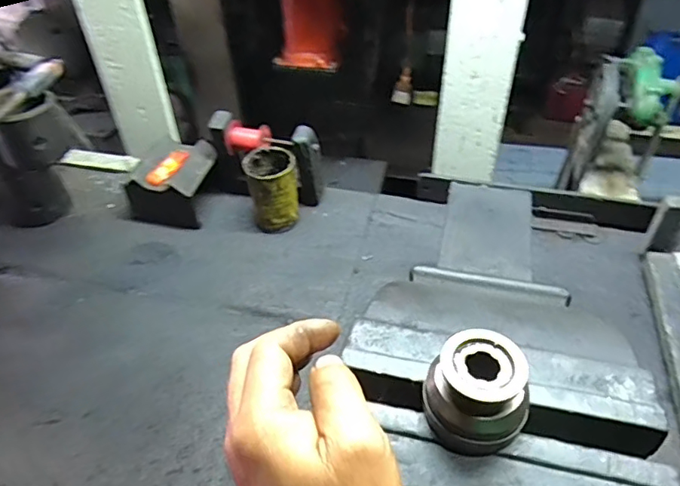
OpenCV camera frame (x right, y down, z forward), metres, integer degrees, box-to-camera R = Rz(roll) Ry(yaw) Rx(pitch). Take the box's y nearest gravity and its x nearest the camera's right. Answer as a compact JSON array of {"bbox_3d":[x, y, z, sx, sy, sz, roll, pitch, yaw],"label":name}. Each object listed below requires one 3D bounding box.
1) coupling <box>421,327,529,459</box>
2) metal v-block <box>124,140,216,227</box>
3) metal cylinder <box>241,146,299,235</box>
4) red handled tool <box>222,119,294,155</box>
[{"bbox_3d":[0.076,0.085,0.299,0.051,0.046,0.051,-1,43,1],"label":"coupling"},{"bbox_3d":[-0.272,-0.099,0.863,0.130,0.093,0.113,11,45,13],"label":"metal v-block"},{"bbox_3d":[-0.103,-0.079,0.824,0.077,0.111,0.074,-9,44,-8],"label":"metal cylinder"},{"bbox_3d":[-0.129,-0.162,0.823,0.100,0.035,0.049,5,44,6],"label":"red handled tool"}]

